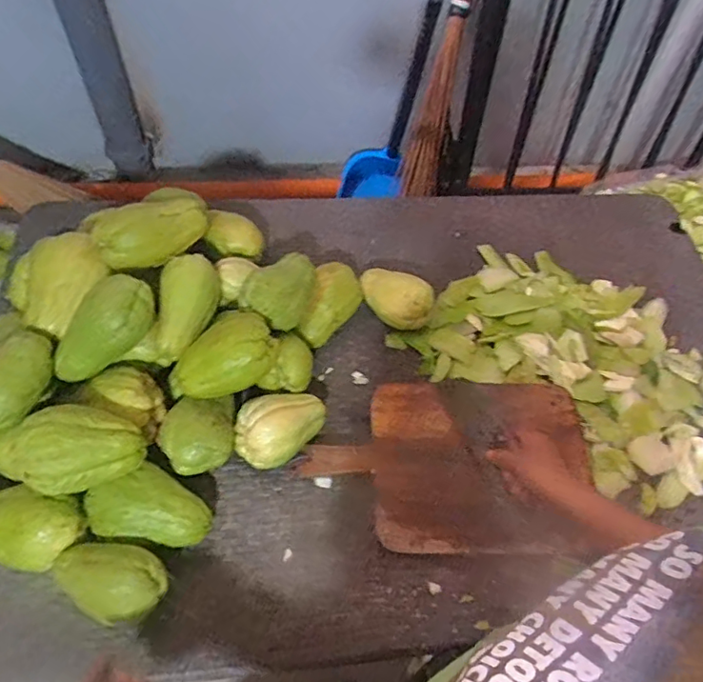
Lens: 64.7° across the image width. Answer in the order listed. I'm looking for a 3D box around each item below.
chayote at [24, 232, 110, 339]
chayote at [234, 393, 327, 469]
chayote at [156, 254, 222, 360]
[{"bbox_3d":[-0.379,-0.075,0.714,0.076,0.065,0.123,25,59,11],"label":"chayote"},{"bbox_3d":[-0.091,0.113,0.734,0.128,0.069,0.087,-20,61,-16],"label":"chayote"},{"bbox_3d":[-0.222,-0.045,0.744,0.075,0.063,0.151,1,57,-4],"label":"chayote"}]

